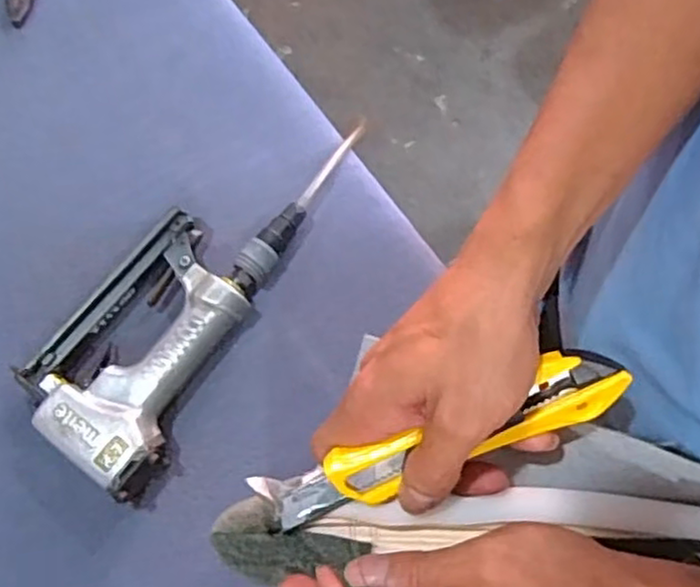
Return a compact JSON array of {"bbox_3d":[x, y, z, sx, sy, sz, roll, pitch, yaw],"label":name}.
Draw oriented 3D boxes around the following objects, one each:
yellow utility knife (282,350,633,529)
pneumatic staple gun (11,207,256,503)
[{"bbox_3d":[0.042,0.065,0.317,0.164,0.020,0.032,-22,75,8],"label":"yellow utility knife"},{"bbox_3d":[-0.151,0.039,0.528,0.125,0.037,0.185,36,76,9],"label":"pneumatic staple gun"}]

